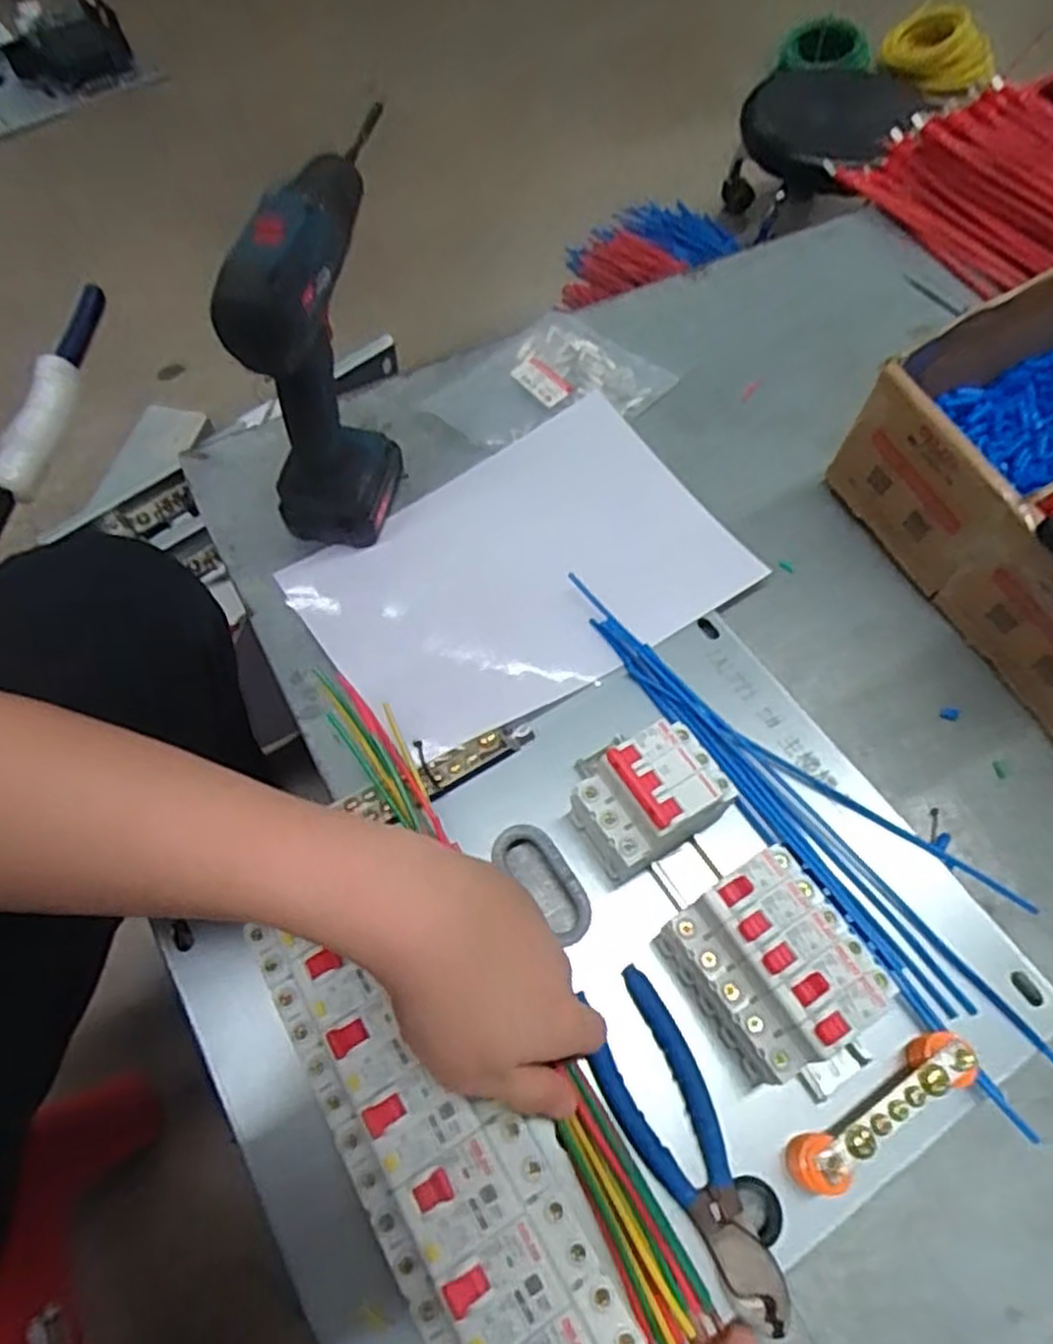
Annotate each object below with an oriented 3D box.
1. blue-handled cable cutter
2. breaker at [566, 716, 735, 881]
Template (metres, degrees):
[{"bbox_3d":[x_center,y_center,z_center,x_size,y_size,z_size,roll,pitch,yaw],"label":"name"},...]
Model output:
[{"bbox_3d":[0.075,0.233,0.385,0.049,0.009,0.160,-18,63,-12],"label":"blue-handled cable cutter"},{"bbox_3d":[0.070,0.069,0.437,0.077,0.074,0.055,-26,66,-15],"label":"breaker"}]

